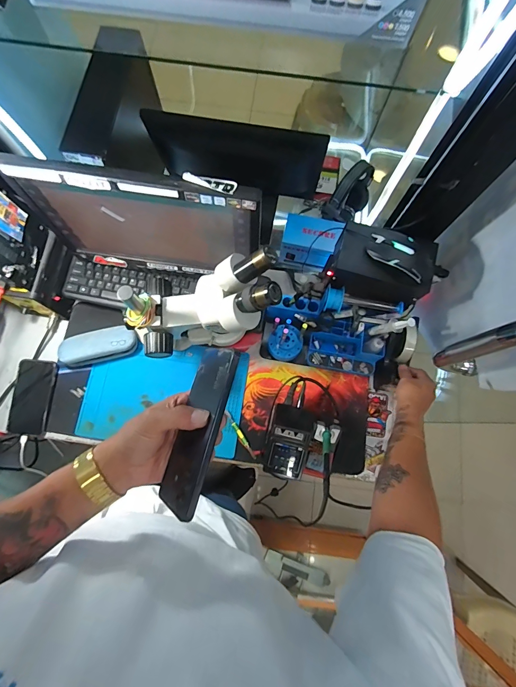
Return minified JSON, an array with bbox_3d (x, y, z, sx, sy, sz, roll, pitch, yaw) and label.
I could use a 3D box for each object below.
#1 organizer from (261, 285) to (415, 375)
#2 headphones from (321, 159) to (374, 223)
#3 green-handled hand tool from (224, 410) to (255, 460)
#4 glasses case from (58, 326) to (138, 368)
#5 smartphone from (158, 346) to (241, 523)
[{"bbox_3d":[0.146,-0.025,0.703,0.264,0.147,0.134,10,77,2],"label":"organizer"},{"bbox_3d":[0.265,-0.419,0.967,0.164,0.162,0.082,-32,80,-7],"label":"headphones"},{"bbox_3d":[-0.038,0.194,0.719,0.012,0.011,0.114,-32,80,-8],"label":"green-handled hand tool"},{"bbox_3d":[-0.346,0.003,0.746,0.160,0.050,0.065,-16,78,-4],"label":"glasses case"},{"bbox_3d":[-0.059,0.082,0.338,0.008,0.073,0.159,24,73,-32],"label":"smartphone"}]

